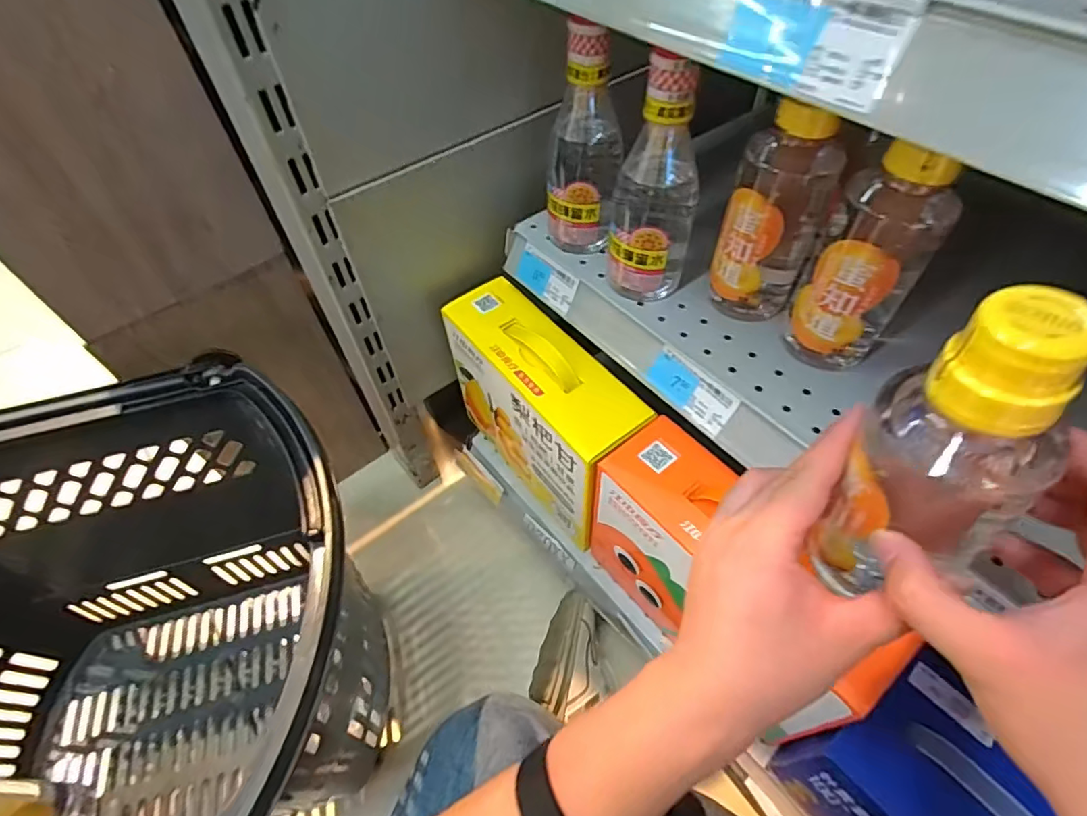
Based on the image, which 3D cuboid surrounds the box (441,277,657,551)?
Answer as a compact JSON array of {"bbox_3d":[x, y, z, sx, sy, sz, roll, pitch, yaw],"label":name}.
[{"bbox_3d":[-0.001,0.011,0.617,0.079,0.210,0.243,-33,59,-20],"label":"box"}]

